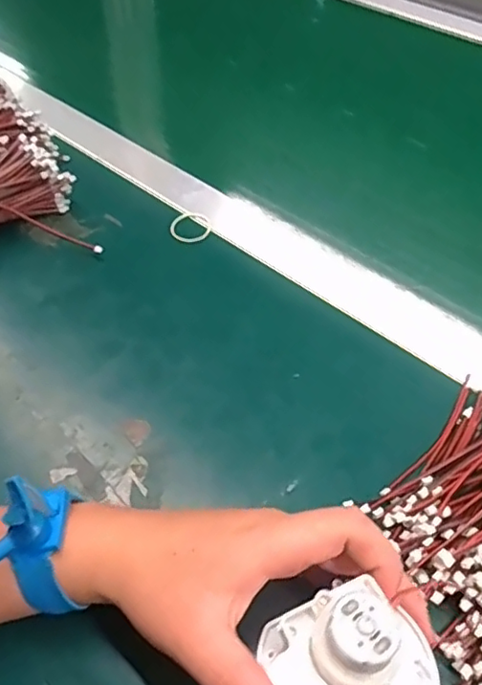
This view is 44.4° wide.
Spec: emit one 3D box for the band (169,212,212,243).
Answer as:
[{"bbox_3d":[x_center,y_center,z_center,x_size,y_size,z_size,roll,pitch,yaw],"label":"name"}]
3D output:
[{"bbox_3d":[-0.040,-0.093,0.475,0.036,0.004,0.030,-32,68,-27],"label":"band"}]

